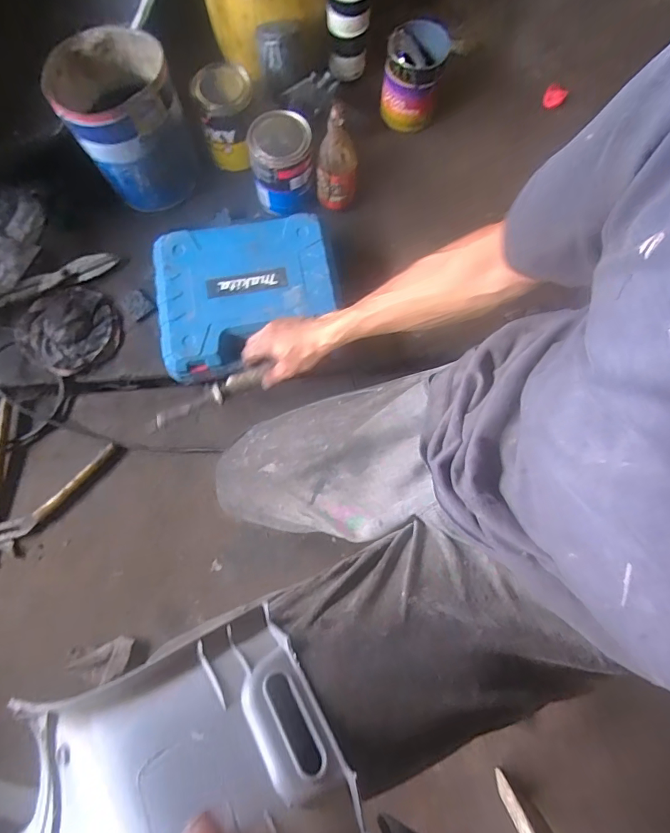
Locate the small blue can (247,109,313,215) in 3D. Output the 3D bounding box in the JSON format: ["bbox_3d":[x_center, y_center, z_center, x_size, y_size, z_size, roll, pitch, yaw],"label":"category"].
[{"bbox_3d":[-0.090,-0.427,0.763,0.098,0.125,0.104,0,78,-1],"label":"small blue can"}]

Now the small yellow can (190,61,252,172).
[{"bbox_3d":[-0.184,-0.517,0.781,0.096,0.124,0.098,-10,79,-3],"label":"small yellow can"}]

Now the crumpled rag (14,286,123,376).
[{"bbox_3d":[-0.435,-0.146,0.737,0.146,0.022,0.149,-42,82,-9],"label":"crumpled rag"}]

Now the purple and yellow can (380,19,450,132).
[{"bbox_3d":[0.136,-0.601,0.794,0.097,0.136,0.104,1,76,-2],"label":"purple and yellow can"}]

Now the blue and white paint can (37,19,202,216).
[{"bbox_3d":[-0.327,-0.465,0.727,0.168,0.182,0.155,-22,80,-6],"label":"blue and white paint can"}]

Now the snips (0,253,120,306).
[{"bbox_3d":[-0.503,-0.222,0.745,0.279,0.013,0.088,-27,80,-7],"label":"snips"}]

